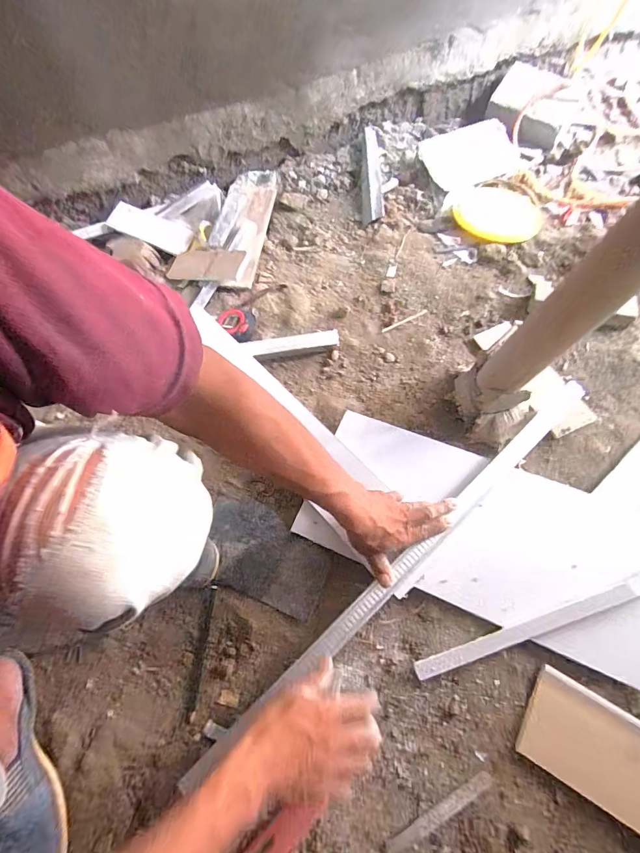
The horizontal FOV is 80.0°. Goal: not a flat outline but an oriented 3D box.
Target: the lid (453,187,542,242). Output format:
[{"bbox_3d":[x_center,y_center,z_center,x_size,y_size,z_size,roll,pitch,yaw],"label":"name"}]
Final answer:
[{"bbox_3d":[0.410,-0.495,0.885,0.192,0.016,0.179,-1,62,3],"label":"lid"}]

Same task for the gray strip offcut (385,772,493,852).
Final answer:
[{"bbox_3d":[0.134,0.430,0.422,0.135,0.004,0.017,-30,69,-4],"label":"gray strip offcut"}]

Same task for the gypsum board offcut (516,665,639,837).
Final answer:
[{"bbox_3d":[0.337,0.374,0.415,0.207,0.015,0.100,25,67,22],"label":"gypsum board offcut"}]

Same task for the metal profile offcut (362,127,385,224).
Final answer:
[{"bbox_3d":[0.130,-0.638,0.945,0.050,0.039,0.349,1,62,4],"label":"metal profile offcut"}]

